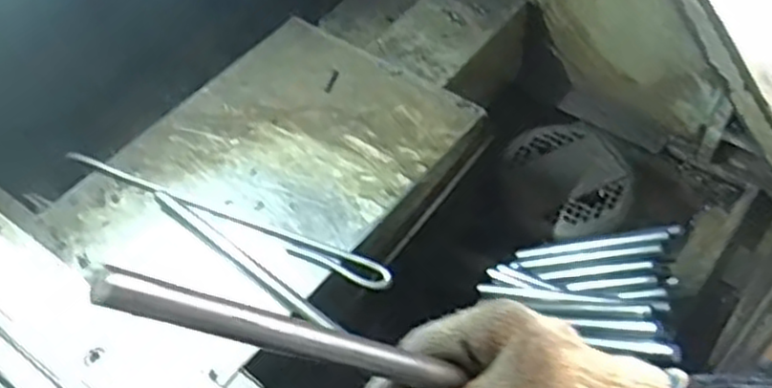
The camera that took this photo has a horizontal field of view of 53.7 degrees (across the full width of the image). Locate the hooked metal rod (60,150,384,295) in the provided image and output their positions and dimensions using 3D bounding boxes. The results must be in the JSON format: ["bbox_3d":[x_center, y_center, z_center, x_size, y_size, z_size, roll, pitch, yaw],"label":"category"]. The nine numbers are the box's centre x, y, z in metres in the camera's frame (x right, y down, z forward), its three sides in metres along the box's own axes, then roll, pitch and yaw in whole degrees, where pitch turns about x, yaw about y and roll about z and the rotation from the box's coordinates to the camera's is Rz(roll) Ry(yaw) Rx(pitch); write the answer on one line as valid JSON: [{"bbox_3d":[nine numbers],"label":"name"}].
[{"bbox_3d":[-0.159,0.017,0.749,0.367,0.013,0.026,21,57,18],"label":"hooked metal rod"}]

